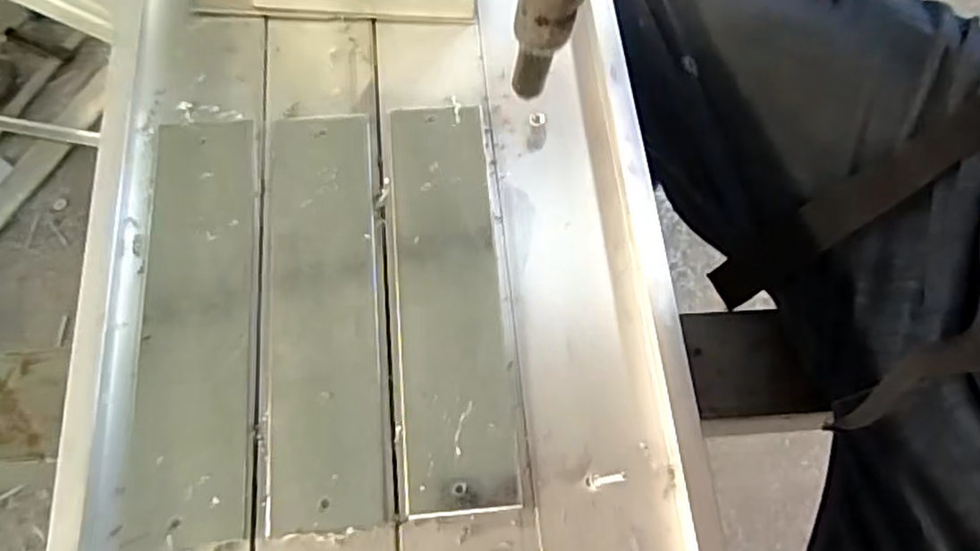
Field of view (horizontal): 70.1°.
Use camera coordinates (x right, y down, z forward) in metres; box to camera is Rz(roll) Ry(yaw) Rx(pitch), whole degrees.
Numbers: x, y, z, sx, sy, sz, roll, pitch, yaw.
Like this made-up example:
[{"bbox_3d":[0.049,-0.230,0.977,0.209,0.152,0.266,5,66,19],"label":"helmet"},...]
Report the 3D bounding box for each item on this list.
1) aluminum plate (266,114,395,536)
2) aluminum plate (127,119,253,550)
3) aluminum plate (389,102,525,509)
[{"bbox_3d":[-0.093,0.013,0.392,0.059,0.005,0.242,-5,68,-3],"label":"aluminum plate"},{"bbox_3d":[-0.163,0.019,0.387,0.056,0.004,0.242,-5,68,-3],"label":"aluminum plate"},{"bbox_3d":[-0.023,0.006,0.399,0.059,0.009,0.241,-4,68,-3],"label":"aluminum plate"}]

